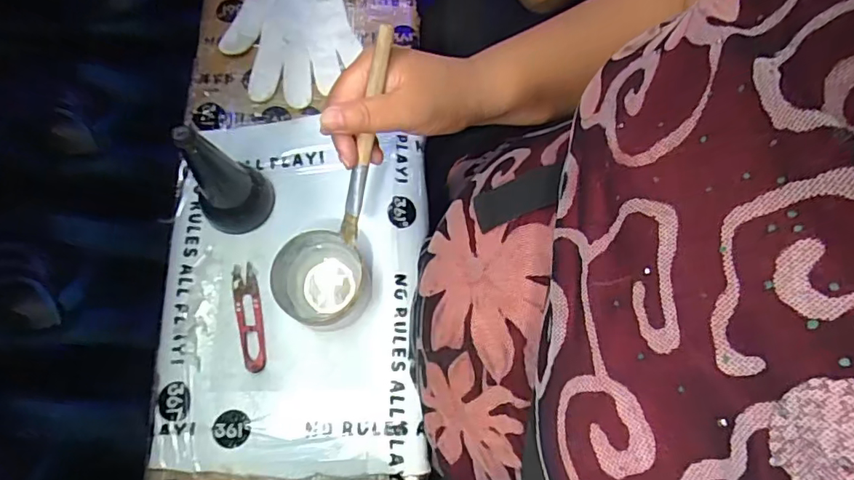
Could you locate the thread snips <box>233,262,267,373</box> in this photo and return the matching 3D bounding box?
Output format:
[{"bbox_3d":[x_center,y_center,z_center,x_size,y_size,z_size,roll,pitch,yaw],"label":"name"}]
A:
[{"bbox_3d":[-0.169,0.072,0.503,0.023,0.005,0.103,-10,72,-5],"label":"thread snips"}]

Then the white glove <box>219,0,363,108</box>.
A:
[{"bbox_3d":[-0.161,-0.247,0.614,0.139,0.026,0.202,-20,73,-7],"label":"white glove"}]

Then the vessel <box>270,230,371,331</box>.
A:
[{"bbox_3d":[-0.095,0.039,0.489,0.079,0.054,0.079,0,72,-1],"label":"vessel"}]

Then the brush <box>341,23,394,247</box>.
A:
[{"bbox_3d":[-0.044,-0.065,0.365,0.012,0.011,0.155,17,115,7],"label":"brush"}]

